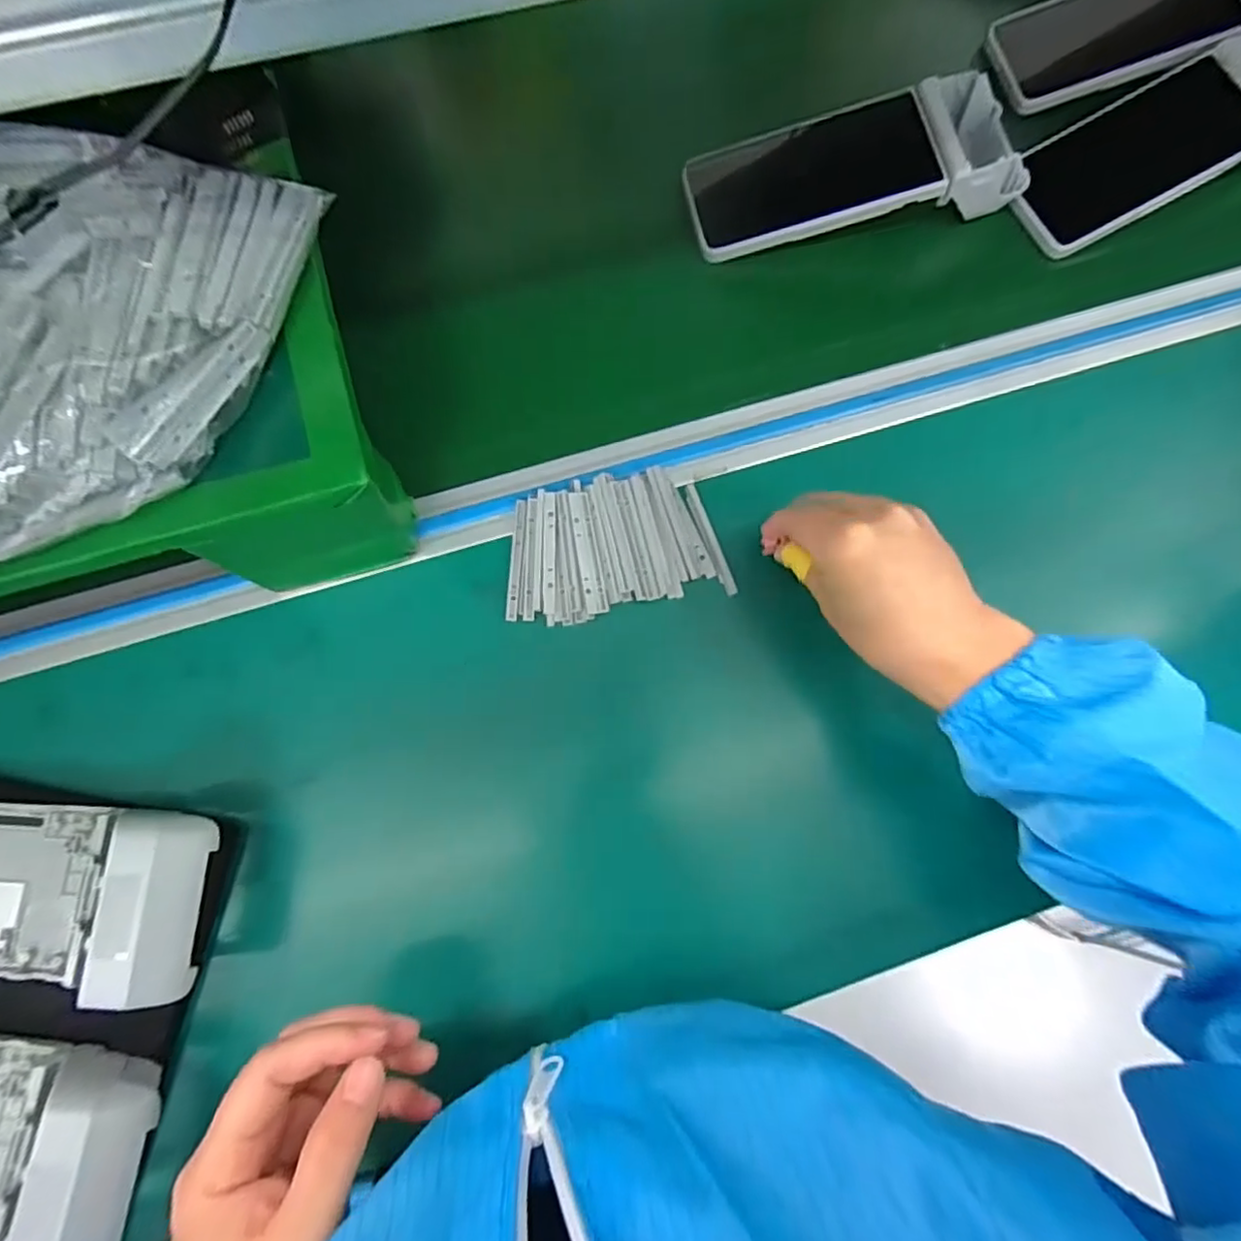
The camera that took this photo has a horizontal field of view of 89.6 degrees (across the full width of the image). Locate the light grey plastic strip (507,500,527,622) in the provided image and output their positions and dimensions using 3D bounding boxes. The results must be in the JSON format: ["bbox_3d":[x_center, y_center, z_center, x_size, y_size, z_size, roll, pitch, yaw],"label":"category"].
[{"bbox_3d":[-0.062,-0.037,0.373,0.007,0.006,0.074,3,78,2],"label":"light grey plastic strip"}]

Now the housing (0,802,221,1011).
[{"bbox_3d":[-0.299,0.125,0.288,0.219,0.039,0.084,1,78,1],"label":"housing"}]

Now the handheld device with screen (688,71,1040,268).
[{"bbox_3d":[0.159,-0.304,0.426,0.222,0.047,0.079,-13,78,-2],"label":"handheld device with screen"}]

